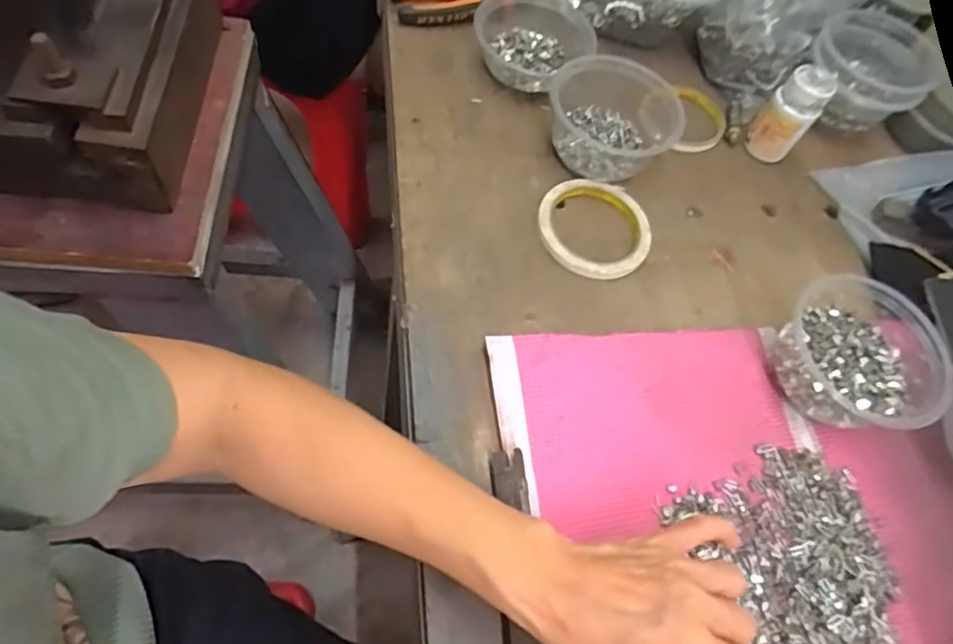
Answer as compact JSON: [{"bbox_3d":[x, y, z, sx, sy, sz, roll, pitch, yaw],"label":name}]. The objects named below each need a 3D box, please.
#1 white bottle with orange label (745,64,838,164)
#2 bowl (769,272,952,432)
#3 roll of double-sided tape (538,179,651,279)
[{"bbox_3d":[0.294,-0.195,0.574,0.044,0.080,0.044,1,62,-2],"label":"white bottle with orange label"},{"bbox_3d":[0.285,0.024,0.456,0.107,0.059,0.116,5,62,-9],"label":"bowl"},{"bbox_3d":[0.101,-0.083,0.516,0.097,0.012,0.100,5,62,-9],"label":"roll of double-sided tape"}]

